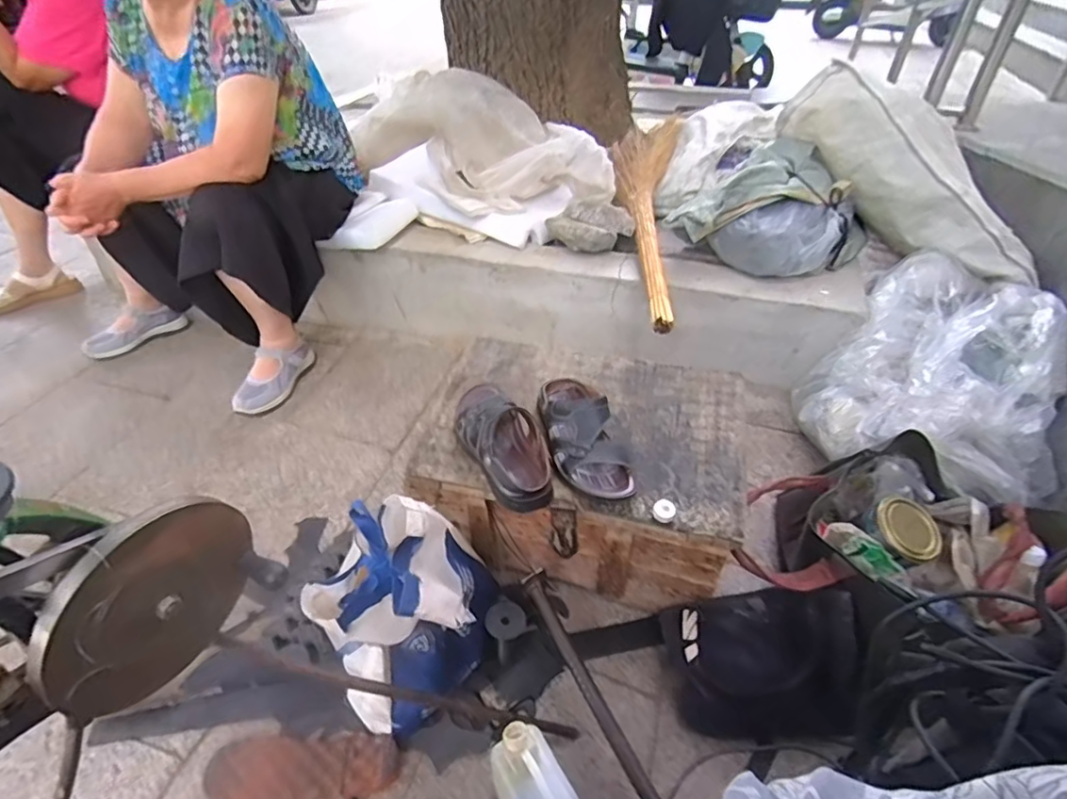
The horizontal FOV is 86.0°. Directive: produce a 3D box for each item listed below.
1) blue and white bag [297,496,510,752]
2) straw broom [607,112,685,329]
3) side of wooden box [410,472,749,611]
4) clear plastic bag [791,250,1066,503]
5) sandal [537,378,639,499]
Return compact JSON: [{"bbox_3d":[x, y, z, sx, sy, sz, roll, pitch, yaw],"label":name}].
[{"bbox_3d":[-0.148,0.268,0.756,0.160,0.300,0.241,25,46,26],"label":"blue and white bag"},{"bbox_3d":[0.269,-0.436,1.306,0.171,0.070,0.726,3,53,2],"label":"straw broom"},{"bbox_3d":[0.043,0.226,0.869,0.458,0.208,0.034,9,41,9],"label":"side of wooden box"},{"bbox_3d":[0.718,-0.033,0.995,0.256,0.293,0.393,-26,47,-28],"label":"clear plastic bag"},{"bbox_3d":[0.069,0.045,0.859,0.095,0.070,0.235,-11,42,-14],"label":"sandal"}]

